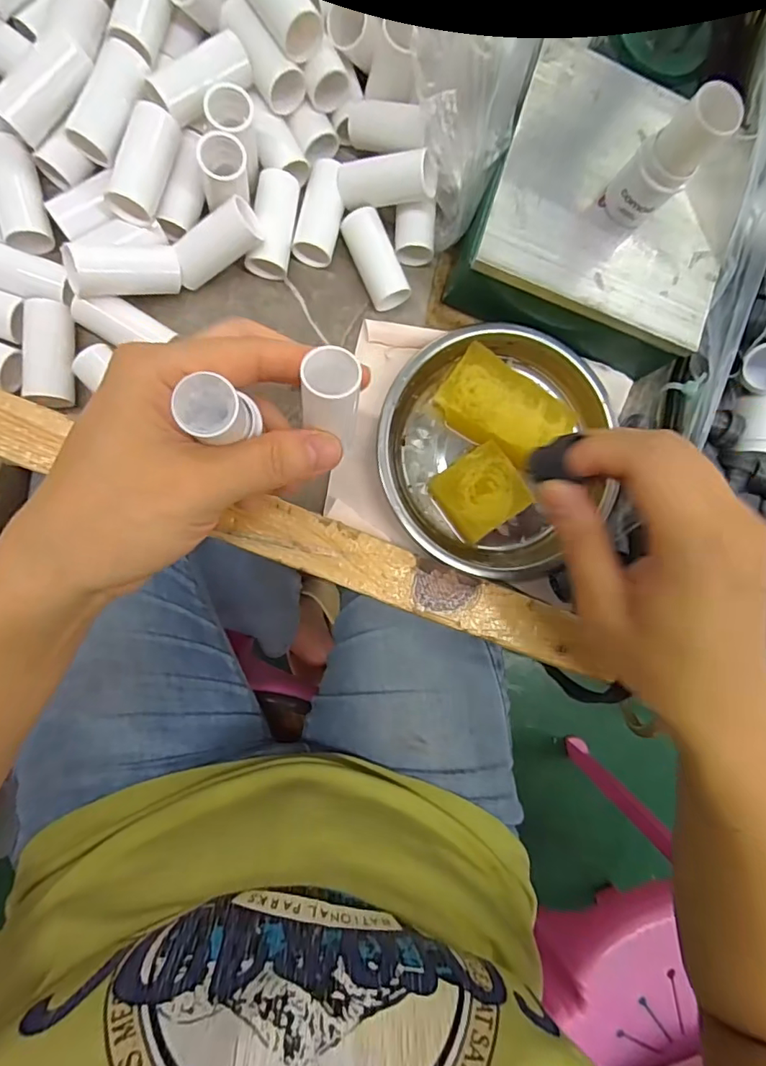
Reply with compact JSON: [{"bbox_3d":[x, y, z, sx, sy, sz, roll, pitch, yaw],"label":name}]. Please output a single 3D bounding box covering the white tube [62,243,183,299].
[{"bbox_3d":[-0.118,-0.121,0.237,0.049,0.017,0.019,-21,92,-35],"label":"white tube"}]

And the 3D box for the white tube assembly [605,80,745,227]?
[{"bbox_3d":[0.124,-0.162,0.228,0.024,0.058,0.021,43,82,-6],"label":"white tube assembly"}]

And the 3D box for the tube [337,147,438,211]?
[{"bbox_3d":[0.001,-0.173,0.255,0.047,0.018,0.017,2,88,16],"label":"tube"}]

